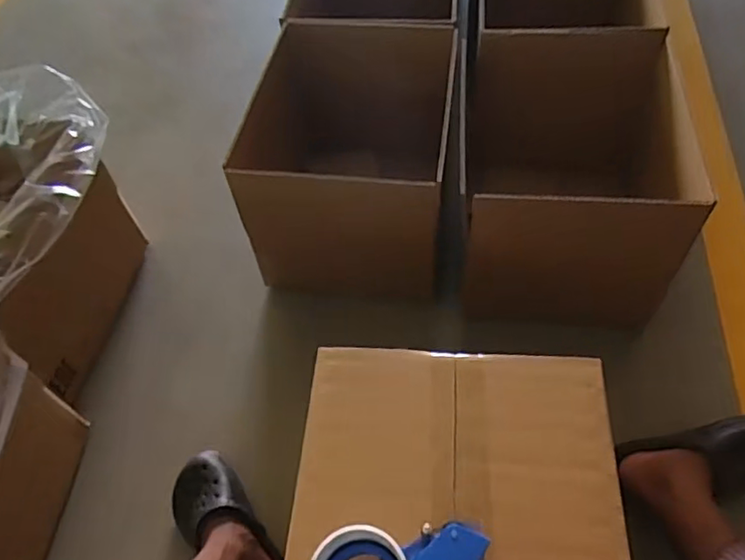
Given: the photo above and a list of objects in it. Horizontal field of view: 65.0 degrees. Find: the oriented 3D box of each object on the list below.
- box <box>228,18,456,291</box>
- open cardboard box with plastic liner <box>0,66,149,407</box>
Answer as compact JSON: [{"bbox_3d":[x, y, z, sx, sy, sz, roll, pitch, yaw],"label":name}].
[{"bbox_3d":[-0.030,-0.233,1.094,0.343,0.294,0.445,4,55,8],"label":"box"},{"bbox_3d":[-0.655,-0.043,0.986,0.406,0.378,0.414,2,54,6],"label":"open cardboard box with plastic liner"}]

